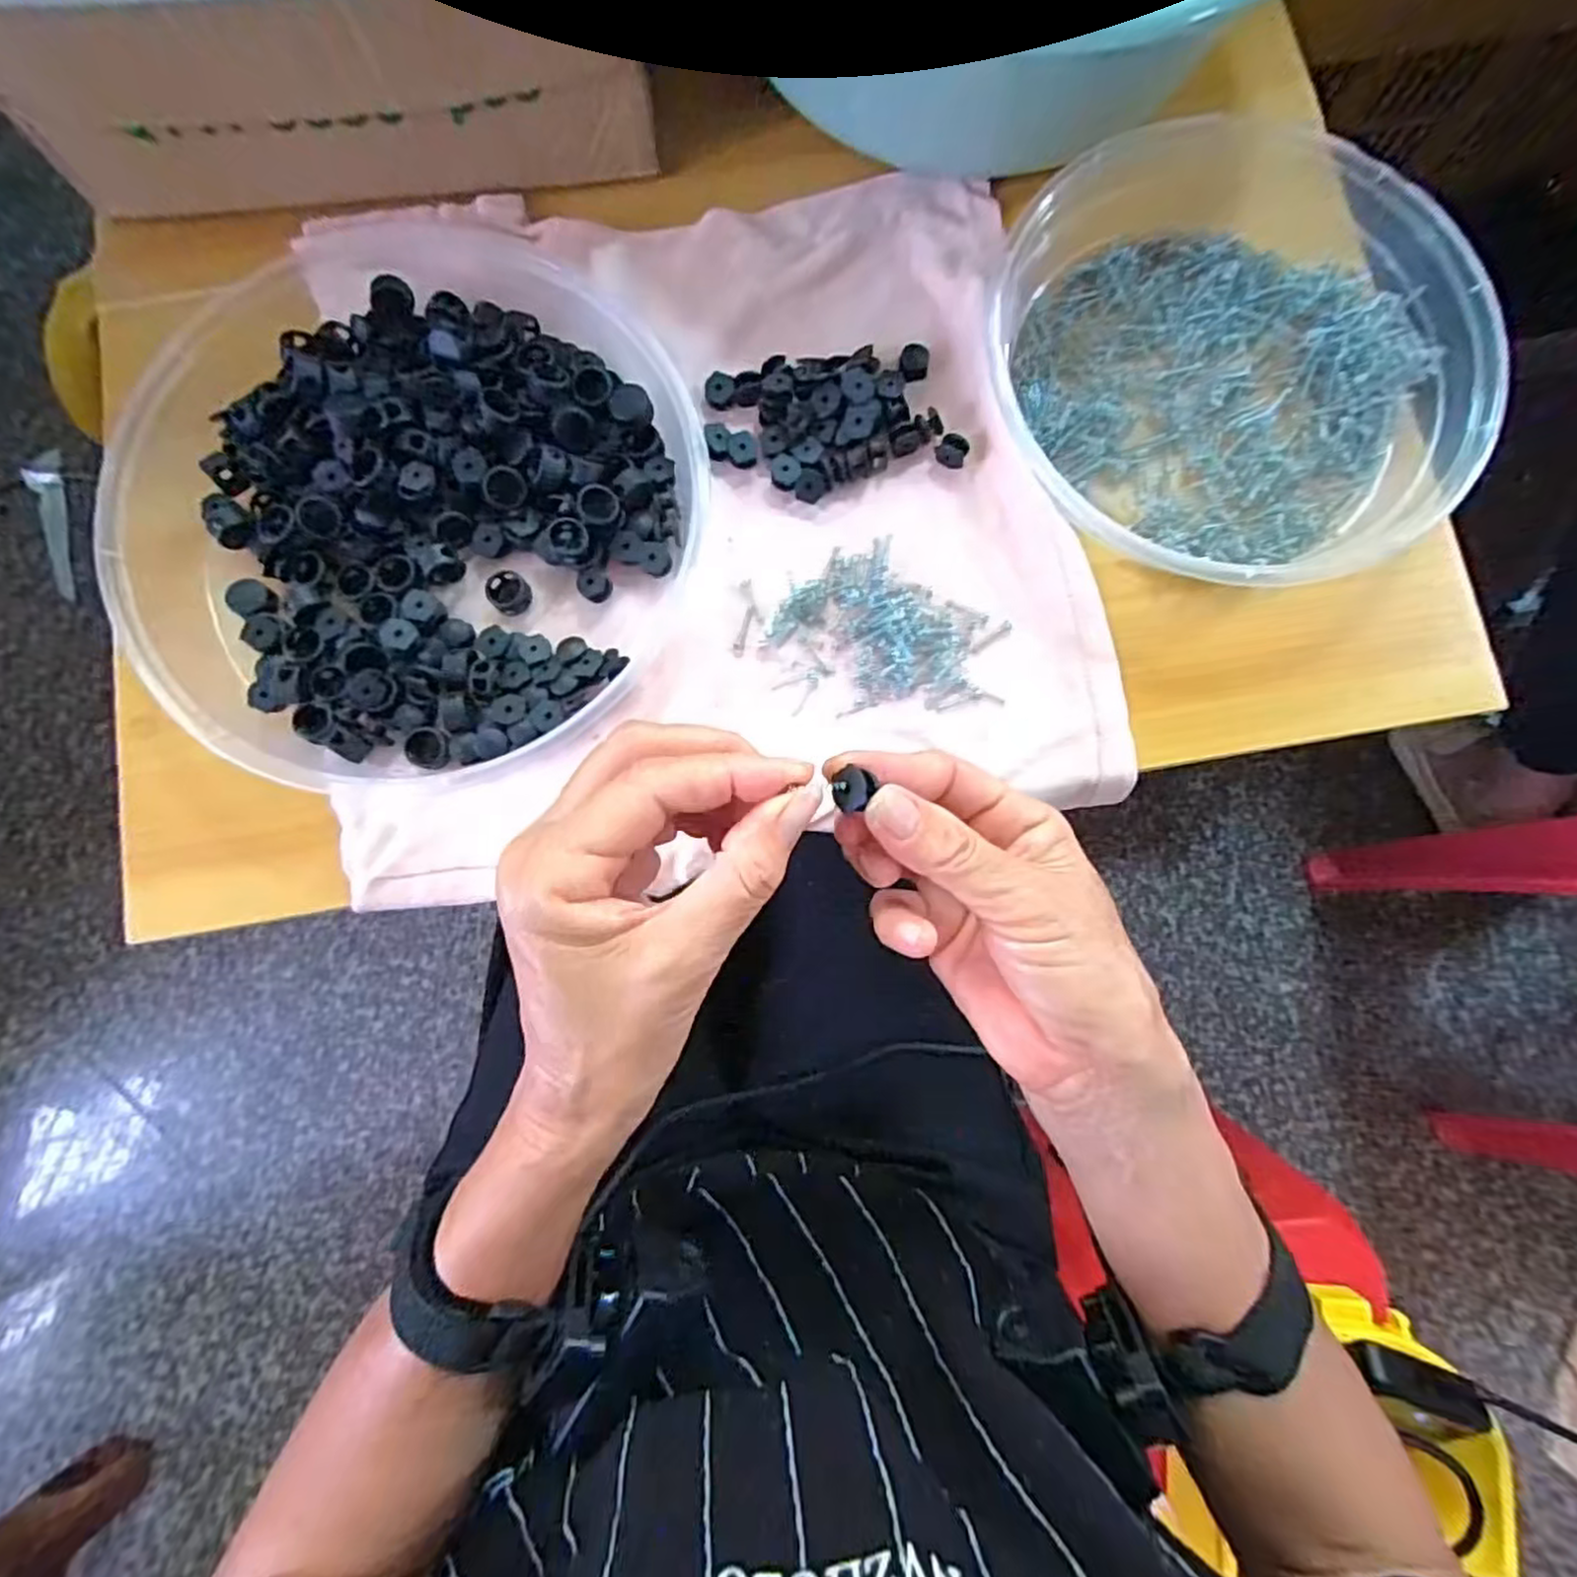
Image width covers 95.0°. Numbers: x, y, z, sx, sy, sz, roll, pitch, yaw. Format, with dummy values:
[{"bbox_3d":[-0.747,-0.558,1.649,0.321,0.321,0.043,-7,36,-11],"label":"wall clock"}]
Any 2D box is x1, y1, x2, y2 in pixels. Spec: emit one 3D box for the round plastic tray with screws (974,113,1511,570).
[{"bbox_3d":[0.194,-0.194,0.317,0.192,0.038,0.221,-29,83,-5],"label":"round plastic tray with screws"}]

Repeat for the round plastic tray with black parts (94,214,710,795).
[{"bbox_3d":[-0.153,-0.129,0.304,0.222,0.035,0.248,-4,82,-1],"label":"round plastic tray with black parts"}]

